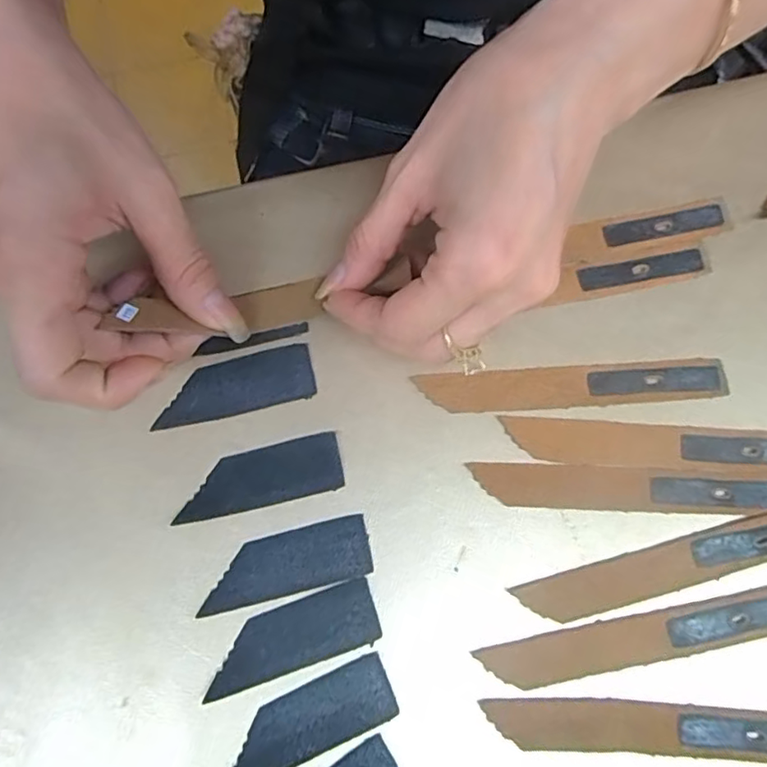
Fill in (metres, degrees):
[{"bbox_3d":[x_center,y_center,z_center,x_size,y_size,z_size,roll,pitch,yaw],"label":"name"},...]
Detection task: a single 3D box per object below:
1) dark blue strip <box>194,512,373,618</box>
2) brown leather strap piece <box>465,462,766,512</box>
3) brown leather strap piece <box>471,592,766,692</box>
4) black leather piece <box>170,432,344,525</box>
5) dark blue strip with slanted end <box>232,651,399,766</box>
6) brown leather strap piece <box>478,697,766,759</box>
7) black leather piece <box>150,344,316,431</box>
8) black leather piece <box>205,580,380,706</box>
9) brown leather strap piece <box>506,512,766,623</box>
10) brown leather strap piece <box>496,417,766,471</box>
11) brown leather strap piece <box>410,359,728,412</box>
[{"bbox_3d":[-0.037,0.069,0.223,0.064,0.004,0.023,-13,77,-4],"label":"dark blue strip"},{"bbox_3d":[0.099,0.042,0.231,0.126,0.005,0.017,2,76,0],"label":"brown leather strap piece"},{"bbox_3d":[0.099,0.094,0.217,0.124,0.004,0.018,-11,77,-3],"label":"brown leather strap piece"},{"bbox_3d":[-0.049,0.037,0.229,0.063,0.004,0.022,-13,77,-4],"label":"black leather piece"},{"bbox_3d":[-0.028,0.122,0.209,0.064,0.004,0.024,-23,78,-6],"label":"dark blue strip with slanted end"},{"bbox_3d":[0.100,0.124,0.210,0.123,0.004,0.015,3,76,0],"label":"brown leather strap piece"},{"bbox_3d":[-0.061,0.002,0.238,0.064,0.004,0.024,-15,77,-4],"label":"black leather piece"},{"bbox_3d":[-0.034,0.094,0.216,0.063,0.004,0.023,-17,77,-5],"label":"black leather piece"},{"bbox_3d":[0.112,0.069,0.223,0.124,0.008,0.017,-15,77,-4],"label":"brown leather strap piece"},{"bbox_3d":[0.113,0.025,0.234,0.125,0.004,0.016,3,76,0],"label":"brown leather strap piece"},{"bbox_3d":[0.077,0.001,0.240,0.124,0.004,0.017,-3,77,-2],"label":"brown leather strap piece"}]

